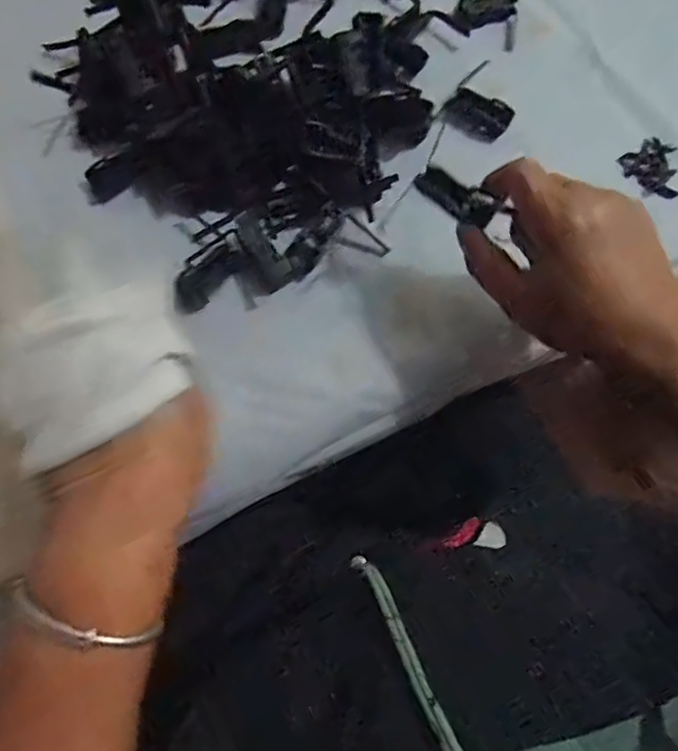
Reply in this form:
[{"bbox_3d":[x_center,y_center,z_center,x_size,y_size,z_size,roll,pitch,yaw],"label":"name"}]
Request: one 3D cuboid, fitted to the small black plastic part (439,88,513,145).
[{"bbox_3d":[0.099,-0.188,0.432,0.048,0.021,0.018,30,69,10],"label":"small black plastic part"}]

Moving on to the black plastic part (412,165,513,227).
[{"bbox_3d":[0.063,-0.099,0.328,0.047,0.015,0.013,32,69,12],"label":"black plastic part"}]

